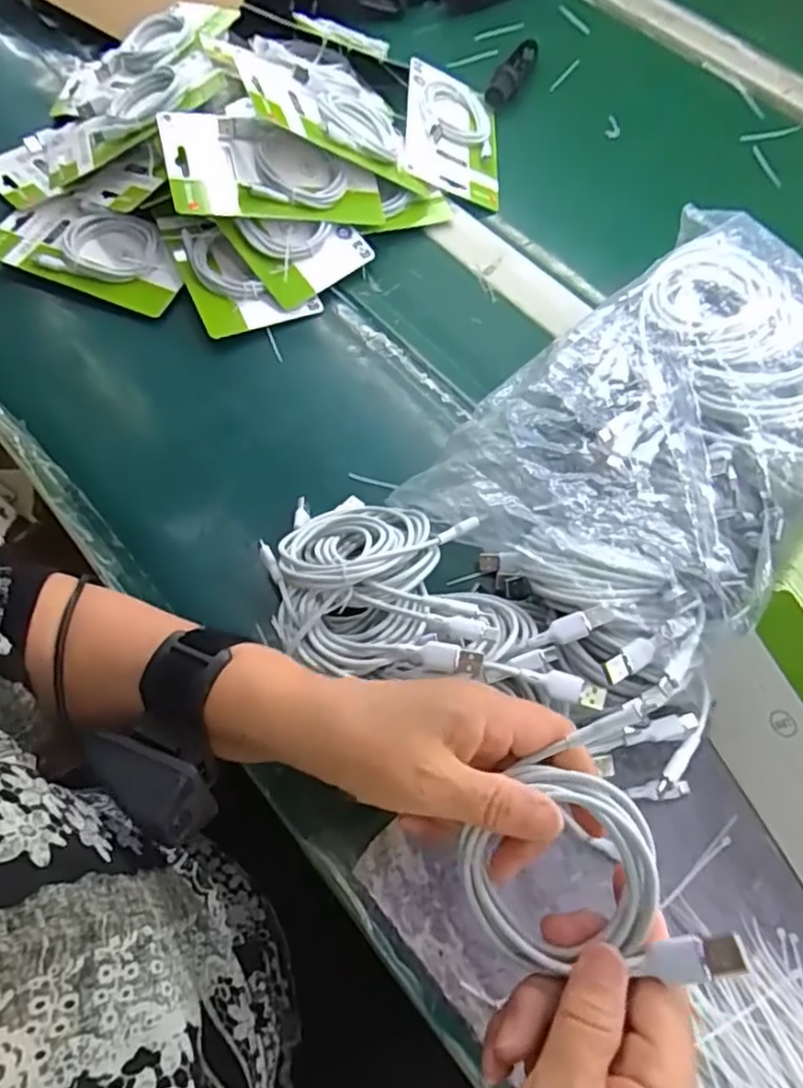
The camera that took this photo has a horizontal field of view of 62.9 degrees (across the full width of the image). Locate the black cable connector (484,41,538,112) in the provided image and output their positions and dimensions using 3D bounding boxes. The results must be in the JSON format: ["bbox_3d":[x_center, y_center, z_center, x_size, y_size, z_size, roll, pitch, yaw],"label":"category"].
[{"bbox_3d":[0.120,-0.517,0.722,0.029,0.014,0.132,21,64,9],"label":"black cable connector"}]

